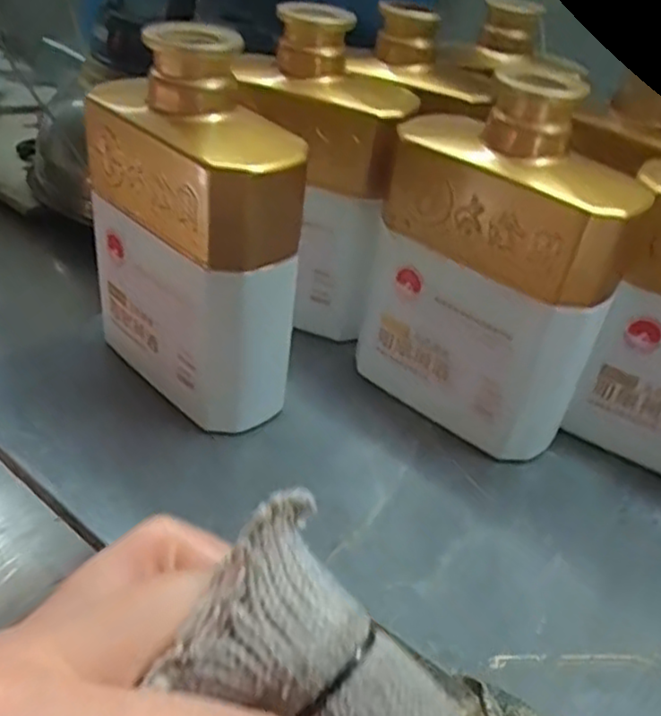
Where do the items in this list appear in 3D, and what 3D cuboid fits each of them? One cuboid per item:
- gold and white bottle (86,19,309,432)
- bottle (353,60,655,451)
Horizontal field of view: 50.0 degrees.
[{"bbox_3d":[-0.063,-0.052,0.324,0.050,0.170,0.105,-27,49,-37],"label":"gold and white bottle"},{"bbox_3d":[0.072,-0.041,0.332,0.110,0.166,0.044,31,43,28],"label":"bottle"}]

